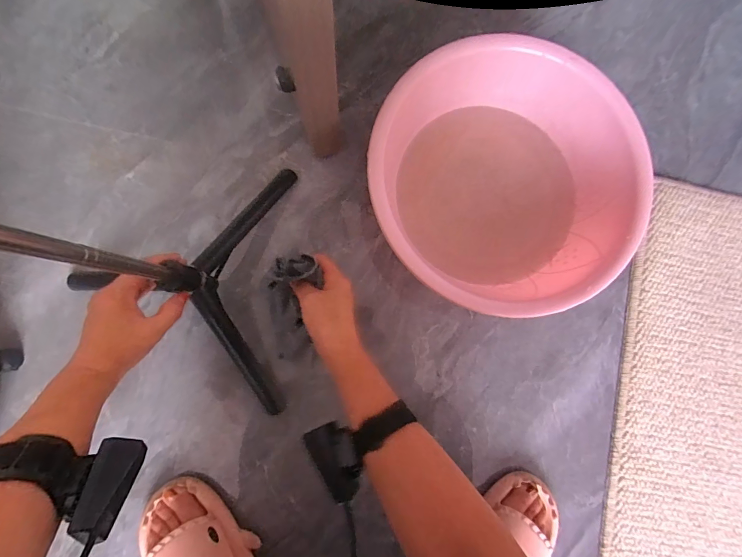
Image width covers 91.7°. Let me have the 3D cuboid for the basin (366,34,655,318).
[{"bbox_3d":[0.182,-0.140,0.514,0.349,0.125,0.327,0,84,-4],"label":"basin"}]

